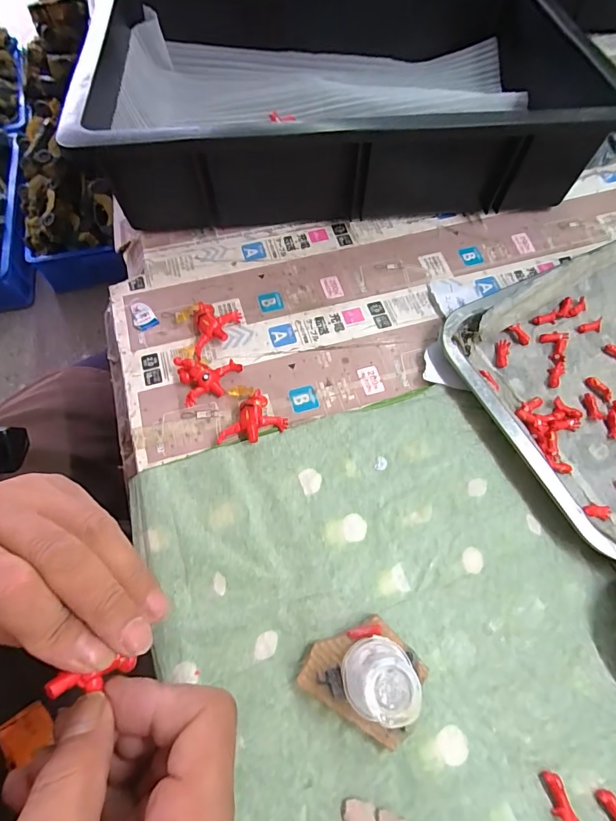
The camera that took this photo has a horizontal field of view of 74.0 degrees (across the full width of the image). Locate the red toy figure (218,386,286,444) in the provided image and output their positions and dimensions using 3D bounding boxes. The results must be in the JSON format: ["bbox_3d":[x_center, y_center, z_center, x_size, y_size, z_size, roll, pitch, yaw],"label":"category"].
[{"bbox_3d":[-0.039,0.004,0.295,0.046,0.015,0.042,1,65,-1],"label":"red toy figure"}]

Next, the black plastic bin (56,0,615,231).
[{"bbox_3d":[0.039,-0.326,0.401,0.461,0.094,0.312,-7,66,-4],"label":"black plastic bin"}]

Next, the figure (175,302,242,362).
[{"bbox_3d":[-0.078,-0.072,0.328,0.046,0.016,0.047,-28,69,-13],"label":"figure"}]

